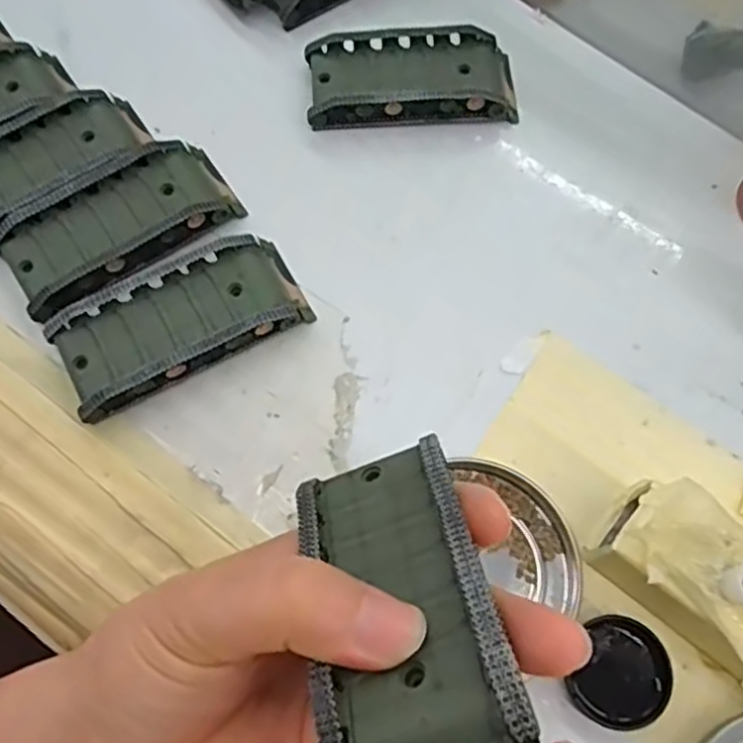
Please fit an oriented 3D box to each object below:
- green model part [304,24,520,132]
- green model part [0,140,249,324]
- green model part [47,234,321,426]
[{"bbox_3d":[0.019,-0.140,0.340,0.095,0.018,0.048,-3,69,-2],"label":"green model part"},{"bbox_3d":[-0.107,-0.064,0.305,0.096,0.018,0.048,-36,73,-13],"label":"green model part"},{"bbox_3d":[-0.076,-0.022,0.290,0.096,0.020,0.046,-28,72,-11],"label":"green model part"}]

